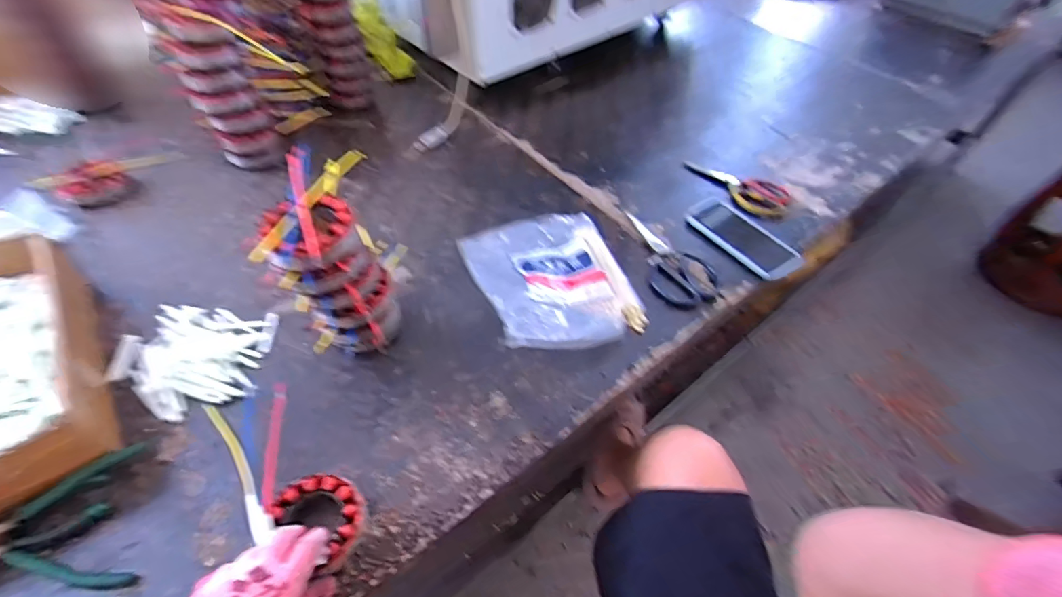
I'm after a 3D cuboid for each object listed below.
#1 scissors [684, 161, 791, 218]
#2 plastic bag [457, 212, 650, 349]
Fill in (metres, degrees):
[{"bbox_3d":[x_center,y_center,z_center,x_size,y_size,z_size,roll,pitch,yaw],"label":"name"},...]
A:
[{"bbox_3d":[0.354,-0.191,0.813,0.181,0.008,0.086,23,53,13],"label":"scissors"},{"bbox_3d":[0.027,-0.039,0.635,0.205,0.058,0.253,-11,53,-13],"label":"plastic bag"}]

